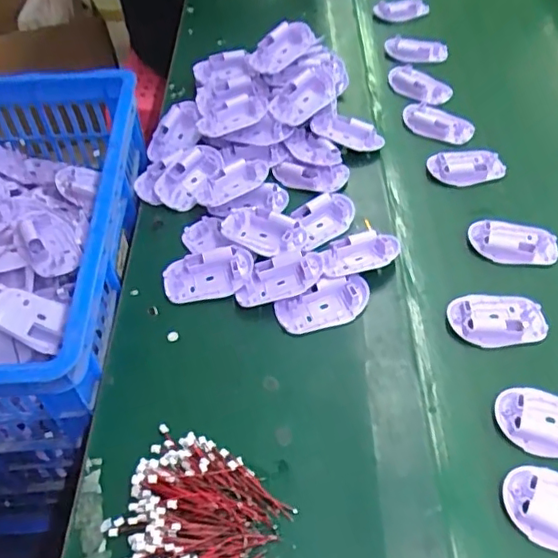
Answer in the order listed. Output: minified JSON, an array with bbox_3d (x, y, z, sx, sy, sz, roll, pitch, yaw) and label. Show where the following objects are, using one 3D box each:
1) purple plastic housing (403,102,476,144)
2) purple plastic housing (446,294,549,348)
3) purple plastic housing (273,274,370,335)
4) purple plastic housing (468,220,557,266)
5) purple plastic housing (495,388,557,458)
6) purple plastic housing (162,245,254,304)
[{"bbox_3d":[0.217,-0.216,0.772,0.098,0.017,0.056,23,56,18],"label":"purple plastic housing"},{"bbox_3d":[0.223,0.040,0.574,0.095,0.016,0.059,-5,52,-1],"label":"purple plastic housing"},{"bbox_3d":[0.047,0.028,0.586,0.097,0.011,0.047,-21,77,-5],"label":"purple plastic housing"},{"bbox_3d":[0.264,-0.042,0.636,0.095,0.015,0.055,6,53,7],"label":"purple plastic housing"},{"bbox_3d":[0.240,0.126,0.495,0.092,0.011,0.058,8,53,8],"label":"purple plastic housing"},{"bbox_3d":[-0.076,-0.004,0.614,0.095,0.028,0.052,-11,53,-6],"label":"purple plastic housing"}]

